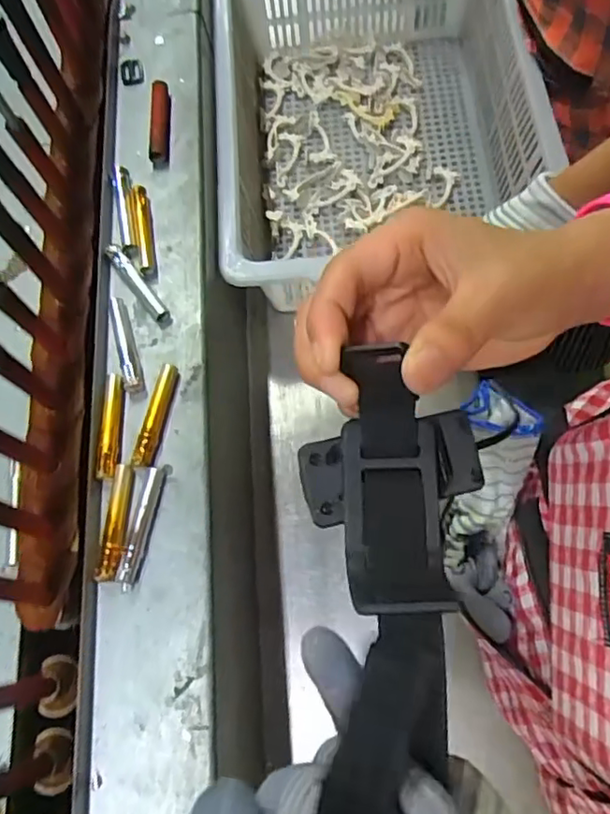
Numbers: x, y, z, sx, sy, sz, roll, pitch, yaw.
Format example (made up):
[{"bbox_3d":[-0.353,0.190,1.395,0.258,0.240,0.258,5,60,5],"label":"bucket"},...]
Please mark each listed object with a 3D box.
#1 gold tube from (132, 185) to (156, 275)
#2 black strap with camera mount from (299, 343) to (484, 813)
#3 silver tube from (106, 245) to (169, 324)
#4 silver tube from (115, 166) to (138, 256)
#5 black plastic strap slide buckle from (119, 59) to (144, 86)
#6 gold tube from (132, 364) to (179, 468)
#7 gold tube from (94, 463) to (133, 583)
[{"bbox_3d":[-0.150,-0.167,0.555,0.014,0.014,0.093,-9,68,-6],"label":"gold tube"},{"bbox_3d":[0.026,0.054,0.192,0.055,0.055,0.152,6,55,0],"label":"black strap with camera mount"},{"bbox_3d":[-0.152,-0.112,0.535,0.016,0.011,0.088,-35,73,-15],"label":"silver tube"},{"bbox_3d":[-0.169,-0.186,0.563,0.011,0.018,0.094,-9,68,-6],"label":"silver tube"},{"bbox_3d":[-0.182,-0.353,0.627,0.024,0.009,0.033,-8,68,-6],"label":"black plastic strap slide buckle"},{"bbox_3d":[-0.122,0.007,0.492,0.017,0.014,0.087,14,68,4],"label":"gold tube"},{"bbox_3d":[-0.149,0.090,0.468,0.017,0.015,0.088,3,67,-1],"label":"gold tube"}]

